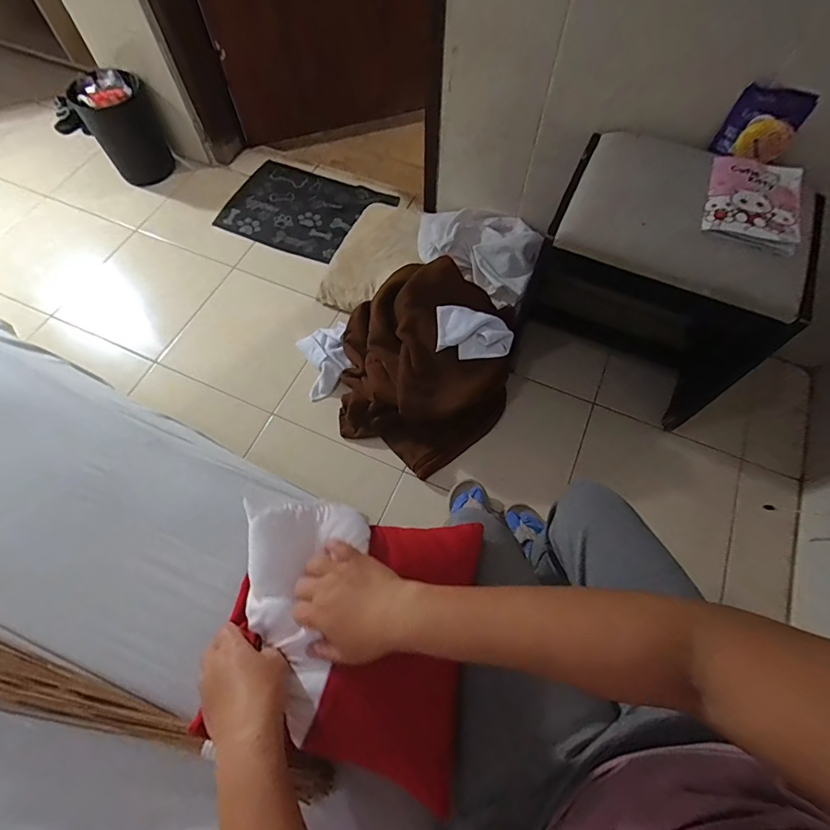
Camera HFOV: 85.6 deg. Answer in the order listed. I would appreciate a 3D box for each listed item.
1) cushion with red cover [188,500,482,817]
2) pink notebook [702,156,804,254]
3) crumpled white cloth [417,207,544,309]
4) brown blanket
[{"bbox_3d":[-0.066,0.212,0.465,0.245,0.095,0.251,10,65,5],"label":"cushion with red cover"},{"bbox_3d":[0.595,-0.378,0.782,0.147,0.034,0.194,21,66,10],"label":"pink notebook"},{"bbox_3d":[0.180,-0.474,1.220,0.356,0.082,0.228,34,69,15],"label":"crumpled white cloth"},{"bbox_3d":[0.021,-0.116,1.125,0.425,0.276,0.434,1,64,0],"label":"brown blanket"}]

